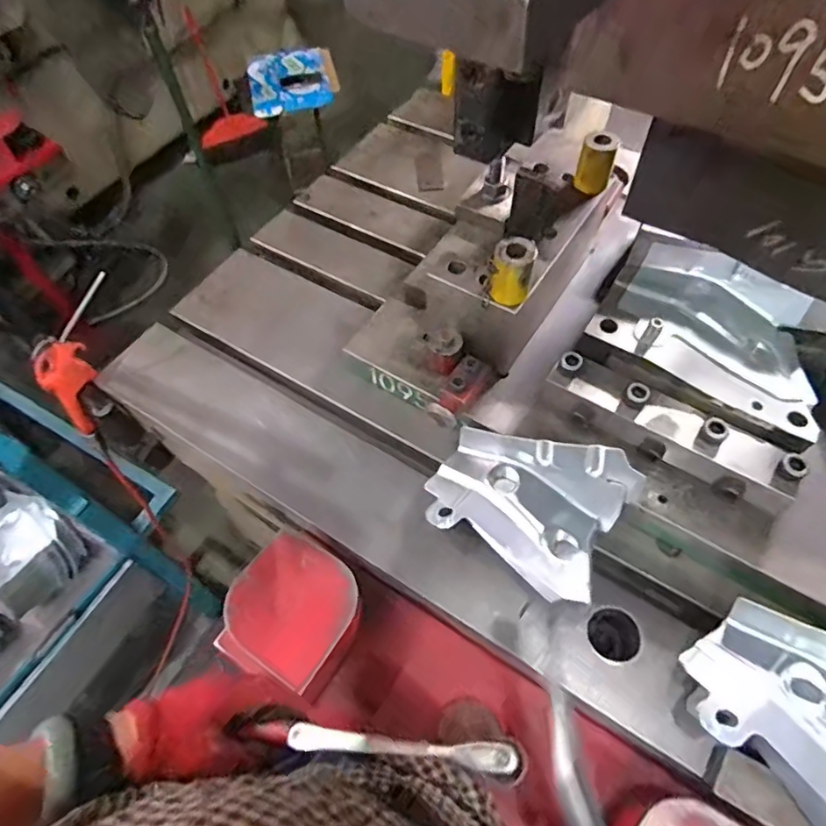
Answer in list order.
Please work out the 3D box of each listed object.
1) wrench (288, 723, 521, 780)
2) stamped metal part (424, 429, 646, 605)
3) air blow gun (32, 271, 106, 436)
[{"bbox_3d":[-0.007,0.247,0.403,0.164,0.009,0.019,1,58,8],"label":"wrench"},{"bbox_3d":[0.111,0.093,0.575,0.193,0.084,0.146,27,63,18],"label":"stamped metal part"},{"bbox_3d":[-0.439,-0.067,0.694,0.031,0.245,0.072,40,38,23],"label":"air blow gun"}]

